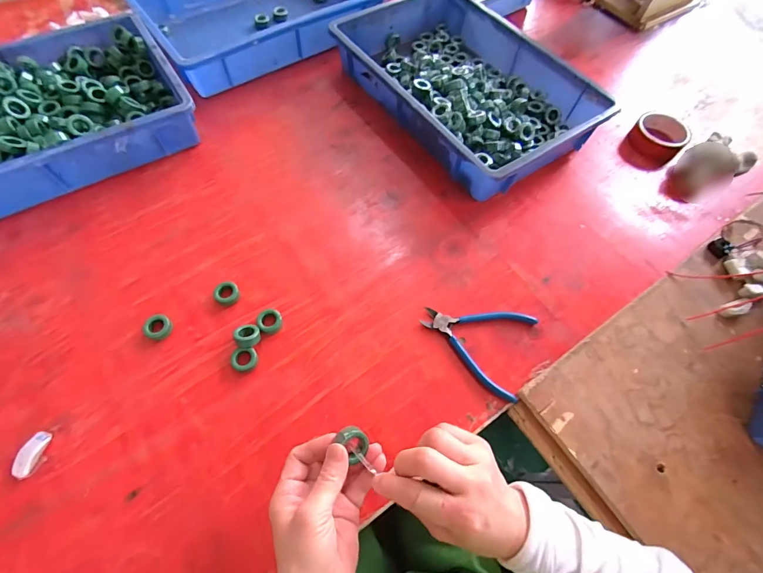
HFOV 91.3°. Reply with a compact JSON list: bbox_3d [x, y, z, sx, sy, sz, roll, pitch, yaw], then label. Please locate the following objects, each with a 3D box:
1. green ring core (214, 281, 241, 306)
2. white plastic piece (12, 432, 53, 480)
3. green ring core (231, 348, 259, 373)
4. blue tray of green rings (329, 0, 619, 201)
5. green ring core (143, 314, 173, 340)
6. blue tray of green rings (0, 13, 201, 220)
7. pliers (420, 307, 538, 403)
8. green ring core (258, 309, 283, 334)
[{"bbox_3d":[-0.205,0.009,0.494,0.031,0.014,0.030,1,63,-2],"label":"green ring core"},{"bbox_3d":[-0.375,0.179,0.399,0.018,0.012,0.045,11,63,3],"label":"white plastic piece"},{"bbox_3d":[-0.166,0.089,0.453,0.031,0.010,0.029,-9,64,-7],"label":"green ring core"},{"bbox_3d":[0.142,-0.357,0.657,0.280,0.076,0.433,-32,69,-17],"label":"blue tray of green rings"},{"bbox_3d":[-0.280,0.050,0.466,0.035,0.010,0.030,30,66,12],"label":"green ring core"},{"bbox_3d":[-0.542,-0.261,0.577,0.432,0.079,0.301,-31,68,-17],"label":"blue tray of green rings"},{"bbox_3d":[0.121,0.064,0.481,0.137,0.009,0.114,24,65,10],"label":"pliers"},{"bbox_3d":[-0.142,0.045,0.475,0.029,0.013,0.029,1,63,-2],"label":"green ring core"}]

